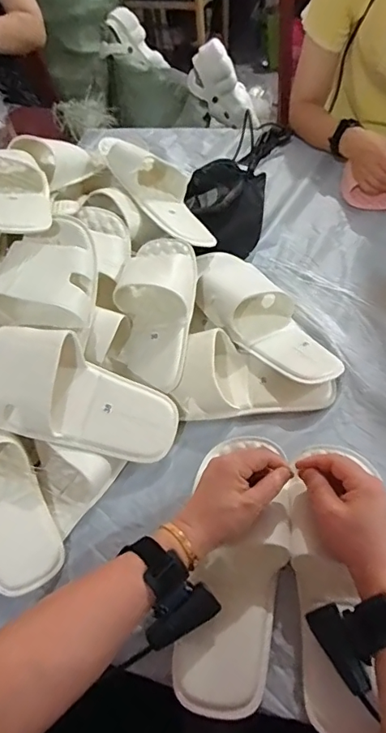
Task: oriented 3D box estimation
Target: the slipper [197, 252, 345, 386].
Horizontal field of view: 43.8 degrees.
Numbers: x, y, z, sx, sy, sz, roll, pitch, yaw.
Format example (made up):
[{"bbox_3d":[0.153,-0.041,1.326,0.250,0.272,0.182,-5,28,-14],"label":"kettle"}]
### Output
[{"bbox_3d":[0.099,-0.080,0.666,0.113,0.067,0.265,-37,61,-19],"label":"slipper"}]

